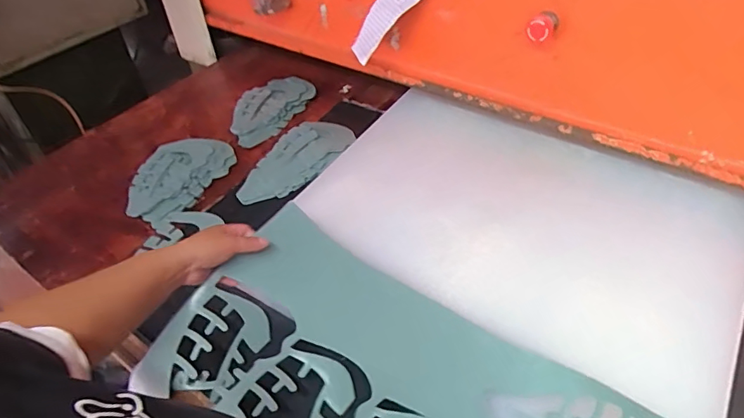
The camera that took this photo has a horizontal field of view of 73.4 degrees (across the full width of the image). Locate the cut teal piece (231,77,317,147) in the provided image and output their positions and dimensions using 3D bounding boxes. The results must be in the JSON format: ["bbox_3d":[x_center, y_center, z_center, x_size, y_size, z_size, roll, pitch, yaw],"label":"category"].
[{"bbox_3d":[-0.211,-0.215,1.039,0.141,0.027,0.236,24,51,21],"label":"cut teal piece"}]

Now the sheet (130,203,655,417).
[{"bbox_3d":[0.007,0.194,0.514,0.514,0.116,0.297,28,53,30],"label":"sheet"}]

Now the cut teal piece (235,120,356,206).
[{"bbox_3d":[-0.132,-0.087,0.884,0.136,0.019,0.245,21,52,29],"label":"cut teal piece"}]

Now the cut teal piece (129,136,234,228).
[{"bbox_3d":[-0.349,-0.063,0.895,0.145,0.021,0.217,17,48,22],"label":"cut teal piece"}]

